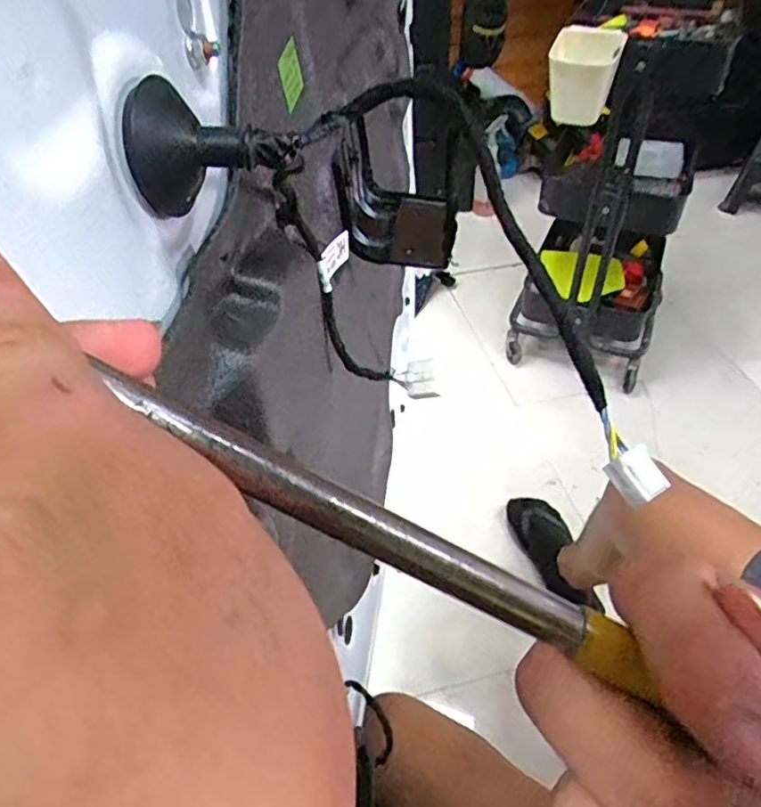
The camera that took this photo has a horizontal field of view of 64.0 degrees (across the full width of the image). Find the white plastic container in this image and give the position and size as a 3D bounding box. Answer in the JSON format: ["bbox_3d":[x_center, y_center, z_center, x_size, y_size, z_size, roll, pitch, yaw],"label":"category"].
[{"bbox_3d":[0.398,-0.641,1.210,0.130,0.217,0.074,9,80,12],"label":"white plastic container"}]

